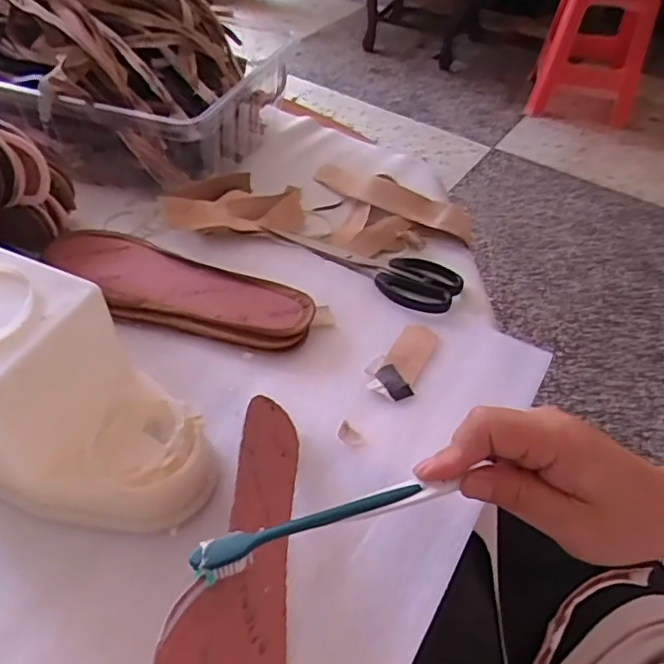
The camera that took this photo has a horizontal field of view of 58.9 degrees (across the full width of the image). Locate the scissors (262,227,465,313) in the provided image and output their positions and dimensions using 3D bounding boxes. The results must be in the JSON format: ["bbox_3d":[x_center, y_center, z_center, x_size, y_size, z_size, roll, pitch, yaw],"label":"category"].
[{"bbox_3d":[0.031,-0.070,0.554,0.184,0.013,0.073,28,51,20],"label":"scissors"}]

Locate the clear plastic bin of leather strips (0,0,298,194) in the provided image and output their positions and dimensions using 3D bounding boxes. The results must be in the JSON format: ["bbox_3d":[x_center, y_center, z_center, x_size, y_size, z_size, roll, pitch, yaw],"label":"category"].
[{"bbox_3d":[-0.266,-0.301,0.645,0.404,0.141,0.264,20,49,14],"label":"clear plastic bin of leather strips"}]

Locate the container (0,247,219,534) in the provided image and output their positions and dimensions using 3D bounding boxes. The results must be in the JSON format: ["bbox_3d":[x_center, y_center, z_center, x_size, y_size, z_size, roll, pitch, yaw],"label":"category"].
[{"bbox_3d":[-0.169,0.041,0.353,0.189,0.115,0.110,24,50,17],"label":"container"}]

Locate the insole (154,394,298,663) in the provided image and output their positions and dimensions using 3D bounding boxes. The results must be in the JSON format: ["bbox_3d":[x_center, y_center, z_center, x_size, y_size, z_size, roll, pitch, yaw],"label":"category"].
[{"bbox_3d":[-0.043,0.132,0.302,0.011,0.072,0.250,-28,24,24],"label":"insole"}]

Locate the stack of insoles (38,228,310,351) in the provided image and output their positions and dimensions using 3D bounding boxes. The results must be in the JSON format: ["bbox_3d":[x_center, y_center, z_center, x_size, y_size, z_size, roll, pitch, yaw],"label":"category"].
[{"bbox_3d":[-0.136,-0.036,0.491,0.246,0.018,0.077,20,49,14],"label":"stack of insoles"}]

